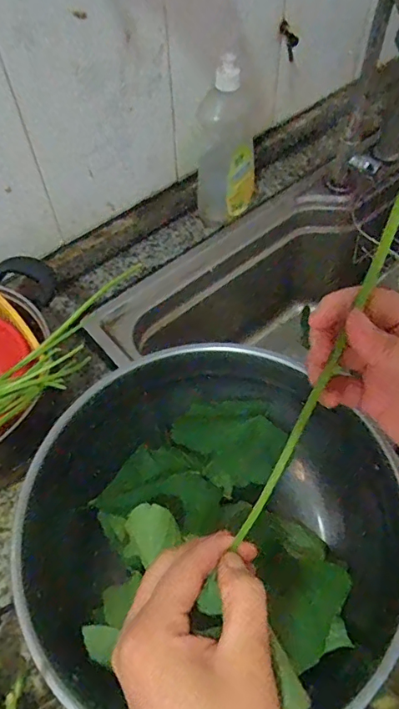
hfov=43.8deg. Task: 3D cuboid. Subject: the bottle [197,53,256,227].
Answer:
[{"bbox_3d":[0.041,-0.282,0.689,0.091,0.211,0.056,-12,58,-6],"label":"bottle"}]

